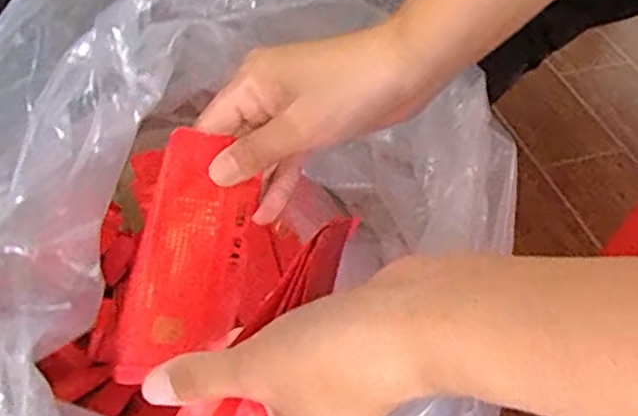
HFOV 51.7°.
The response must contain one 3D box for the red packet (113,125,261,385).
[{"bbox_3d":[-0.068,0.029,0.345,0.057,0.130,0.011,9,4,-22],"label":"red packet"}]

